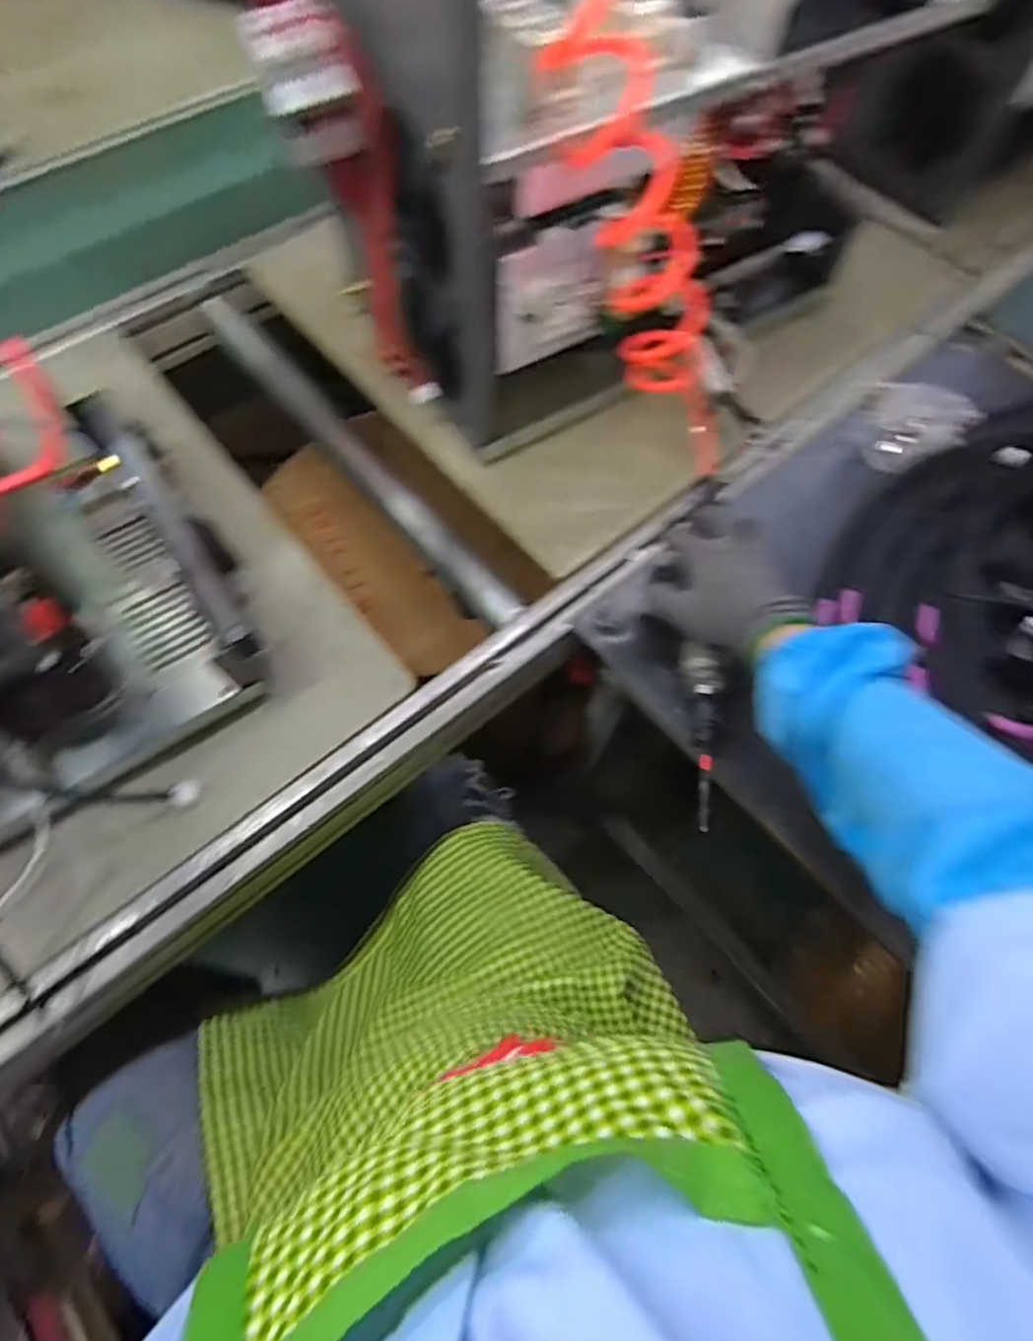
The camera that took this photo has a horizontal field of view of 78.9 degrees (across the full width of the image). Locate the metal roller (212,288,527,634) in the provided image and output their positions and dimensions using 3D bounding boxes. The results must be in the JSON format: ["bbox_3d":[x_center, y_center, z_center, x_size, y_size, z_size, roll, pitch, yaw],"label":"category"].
[{"bbox_3d":[-0.192,-0.249,0.704,0.043,0.038,0.564,-36,72,-15],"label":"metal roller"}]

